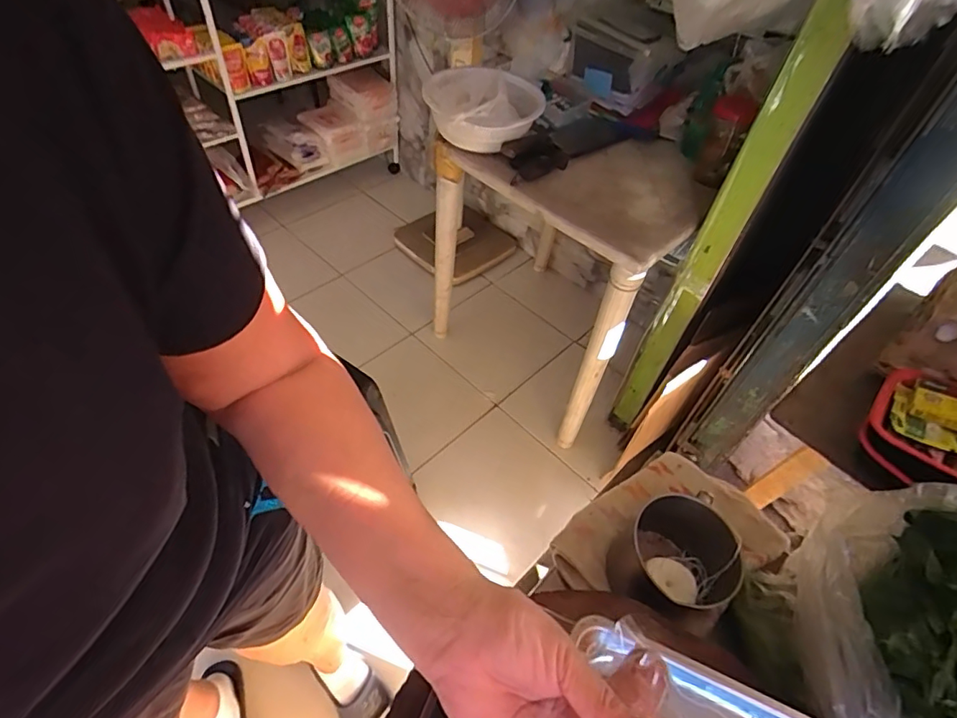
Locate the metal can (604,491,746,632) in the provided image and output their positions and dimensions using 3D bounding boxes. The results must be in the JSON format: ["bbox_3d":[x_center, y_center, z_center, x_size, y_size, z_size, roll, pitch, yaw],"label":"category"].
[{"bbox_3d":[0.230,0.226,0.599,0.128,0.093,0.113,11,50,3],"label":"metal can"}]

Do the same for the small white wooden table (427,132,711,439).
[{"bbox_3d":[0.219,-0.253,1.418,0.594,0.629,0.422,38,57,24],"label":"small white wooden table"}]

